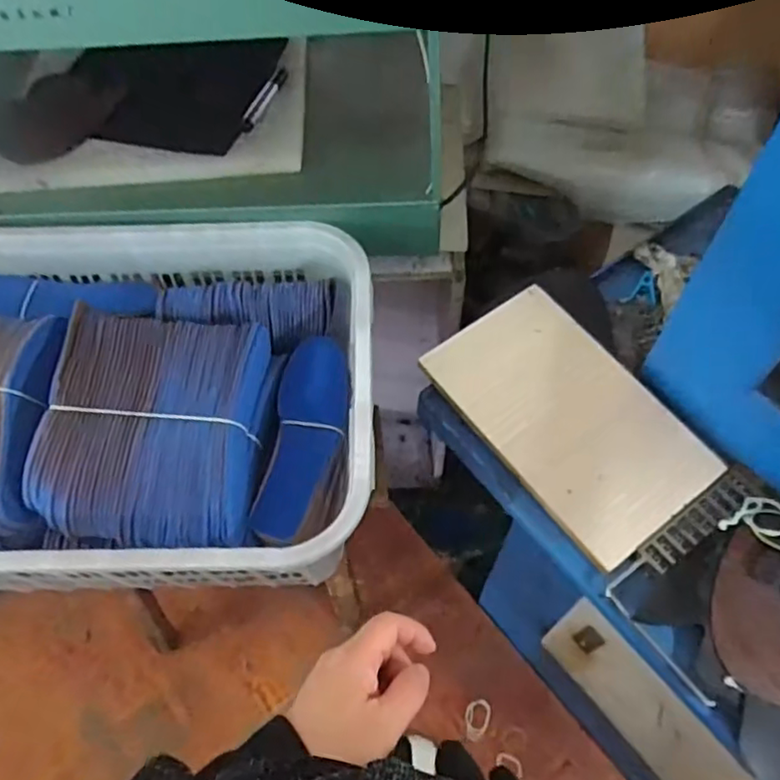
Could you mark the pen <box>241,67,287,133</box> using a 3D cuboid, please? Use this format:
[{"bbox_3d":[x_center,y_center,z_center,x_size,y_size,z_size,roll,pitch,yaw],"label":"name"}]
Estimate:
[{"bbox_3d":[-0.164,-0.384,0.842,0.016,0.015,0.141,13,59,8],"label":"pen"}]

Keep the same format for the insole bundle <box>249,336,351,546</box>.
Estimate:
[{"bbox_3d":[-0.094,0.062,0.749,0.086,0.068,0.246,6,58,4],"label":"insole bundle"}]

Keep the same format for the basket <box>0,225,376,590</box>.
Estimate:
[{"bbox_3d":[-0.331,0.000,0.743,0.586,0.206,0.438,0,58,0],"label":"basket"}]

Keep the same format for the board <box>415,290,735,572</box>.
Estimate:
[{"bbox_3d":[0.197,0.026,0.716,0.185,0.023,0.303,-34,64,-19],"label":"board"}]

